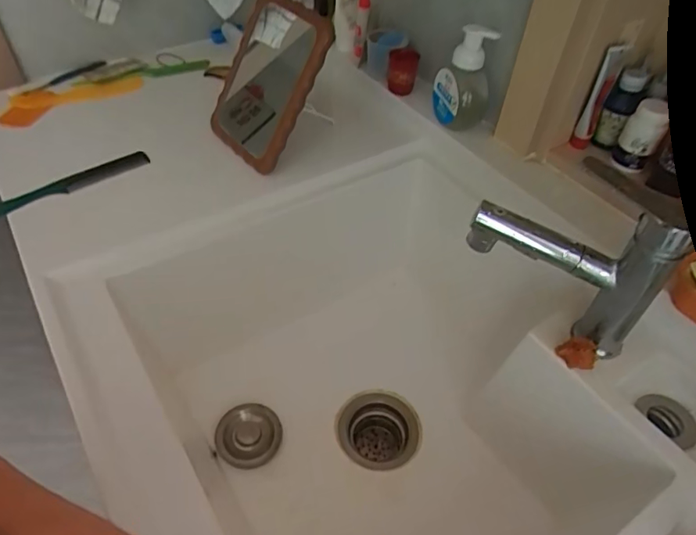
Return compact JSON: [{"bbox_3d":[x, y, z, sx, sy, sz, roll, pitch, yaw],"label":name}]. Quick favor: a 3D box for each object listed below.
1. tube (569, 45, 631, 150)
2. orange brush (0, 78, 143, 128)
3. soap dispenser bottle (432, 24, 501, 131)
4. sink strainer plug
[{"bbox_3d":[0.315,-0.212,0.643,0.027,0.132,0.021,29,52,21],"label":"tube"},{"bbox_3d":[-0.432,-0.269,0.804,0.211,0.010,0.072,-21,53,-22],"label":"orange brush"},{"bbox_3d":[0.159,-0.261,0.710,0.050,0.143,0.084,-14,50,-14],"label":"soap dispenser bottle"},{"bbox_3d":[-0.126,0.217,0.664,0.081,0.013,0.086,1,48,-1],"label":"sink strainer plug"}]

